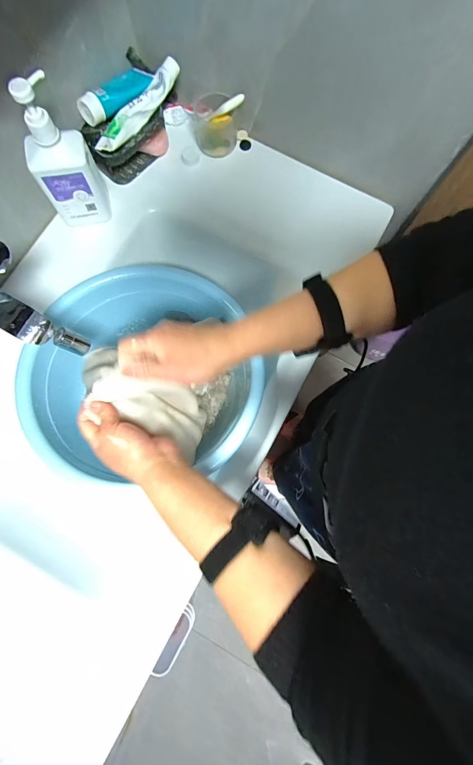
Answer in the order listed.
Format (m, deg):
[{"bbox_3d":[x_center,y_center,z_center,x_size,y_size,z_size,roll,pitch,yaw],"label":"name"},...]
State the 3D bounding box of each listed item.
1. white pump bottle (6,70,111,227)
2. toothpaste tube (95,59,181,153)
[{"bbox_3d":[-0.254,-0.317,0.461,0.086,0.194,0.053,-20,80,-4],"label":"white pump bottle"},{"bbox_3d":[-0.158,-0.440,0.510,0.034,0.043,0.174,35,81,6],"label":"toothpaste tube"}]

